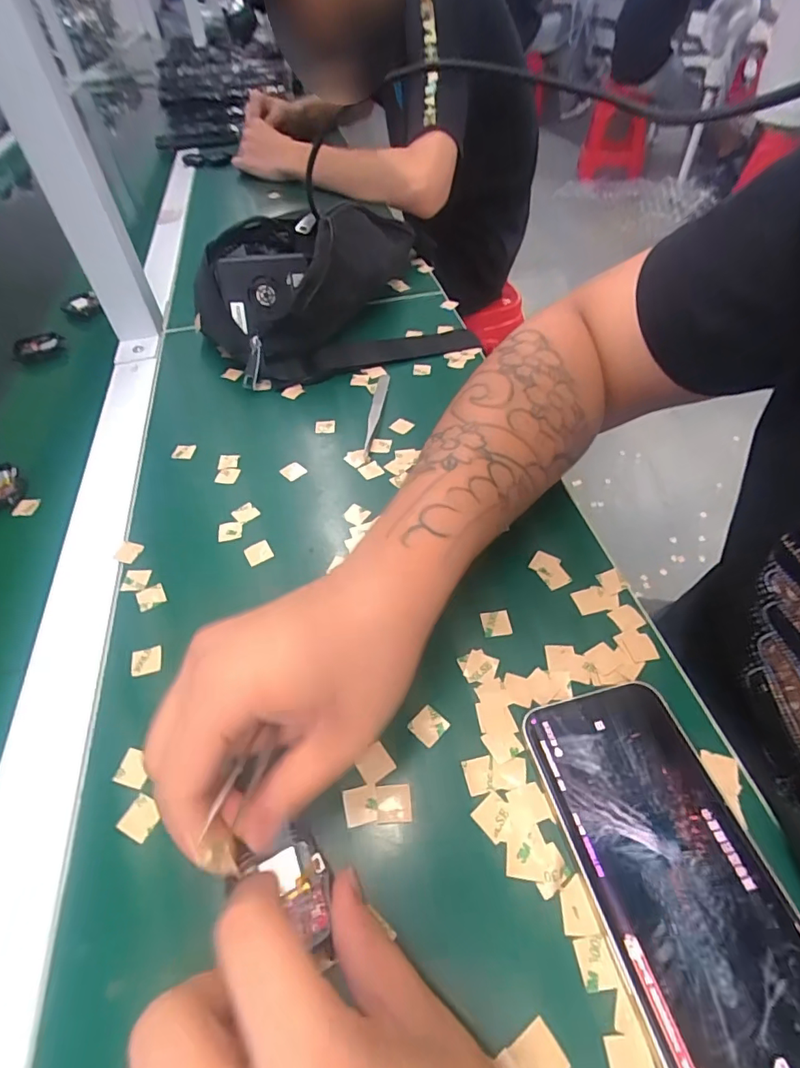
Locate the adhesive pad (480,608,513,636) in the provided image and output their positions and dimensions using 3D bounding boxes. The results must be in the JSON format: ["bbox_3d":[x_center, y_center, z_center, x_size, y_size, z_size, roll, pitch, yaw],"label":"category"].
[{"bbox_3d":[0.054,0.050,0.279,0.016,0.004,0.015,-8,52,0],"label":"adhesive pad"}]

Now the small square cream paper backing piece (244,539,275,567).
[{"bbox_3d":[-0.090,0.011,0.319,0.016,0.004,0.017,-25,52,-17],"label":"small square cream paper backing piece"}]

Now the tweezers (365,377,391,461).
[{"bbox_3d":[-0.020,-0.101,0.410,0.011,0.006,0.117,2,49,6],"label":"tweezers"}]

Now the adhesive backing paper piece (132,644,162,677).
[{"bbox_3d":[-0.138,0.068,0.271,0.015,0.004,0.016,-14,50,-8],"label":"adhesive backing paper piece"}]

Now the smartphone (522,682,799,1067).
[{"bbox_3d":[0.108,0.132,0.199,0.070,0.008,0.142,-13,49,-7],"label":"smartphone"}]

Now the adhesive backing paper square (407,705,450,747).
[{"bbox_3d":[0.014,0.093,0.244,0.015,0.004,0.015,33,58,28],"label":"adhesive backing paper square"}]

